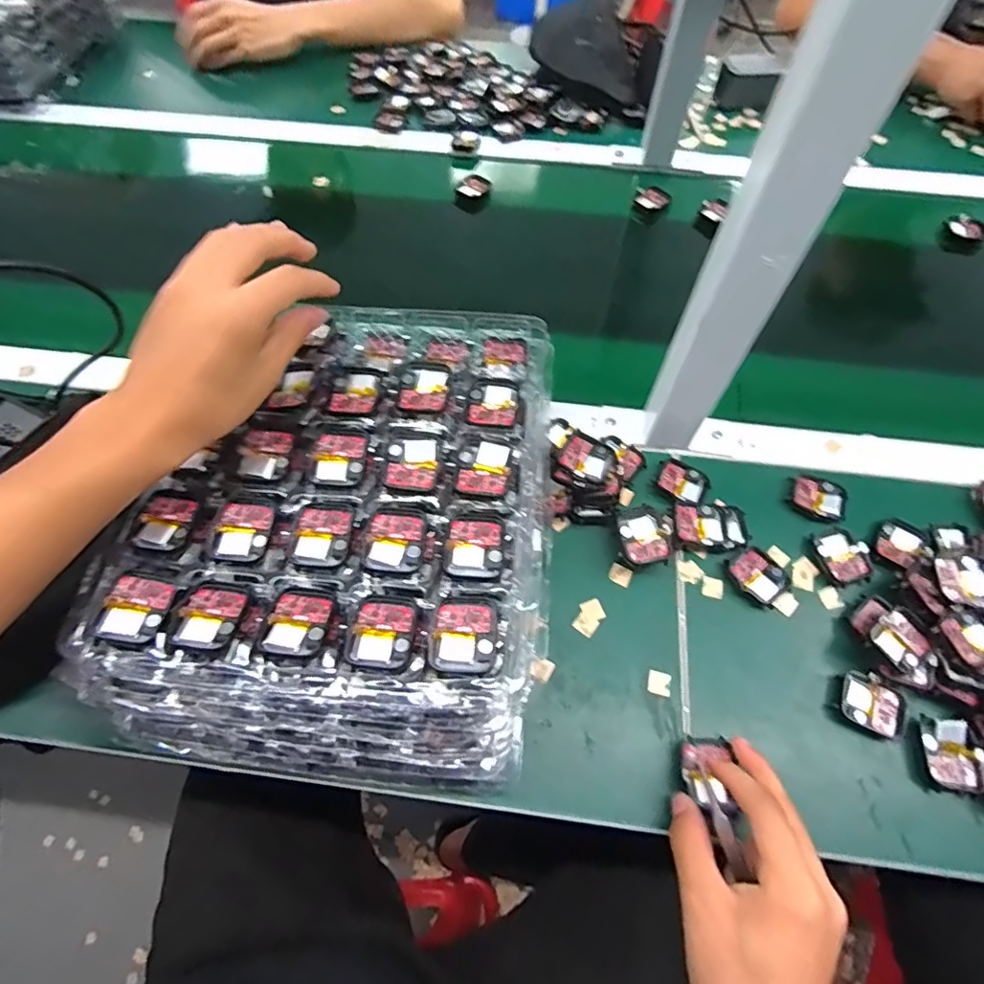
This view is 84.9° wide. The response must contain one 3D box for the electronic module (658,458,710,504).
[{"bbox_3d":[0.166,-0.009,0.471,0.043,0.007,0.037,27,64,13],"label":"electronic module"}]

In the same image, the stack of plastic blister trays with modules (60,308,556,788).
[{"bbox_3d":[-0.103,0.021,0.397,0.268,0.110,0.328,6,61,3],"label":"stack of plastic blister trays with modules"}]

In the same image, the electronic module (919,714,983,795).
[{"bbox_3d":[0.316,0.181,0.371,0.033,0.018,0.044,8,62,4],"label":"electronic module"}]

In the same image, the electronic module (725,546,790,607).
[{"bbox_3d":[0.214,0.068,0.433,0.036,0.011,0.046,-38,68,-19],"label":"electronic module"}]

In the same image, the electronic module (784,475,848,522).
[{"bbox_3d":[0.282,0.006,0.466,0.044,0.005,0.039,27,64,13],"label":"electronic module"}]

